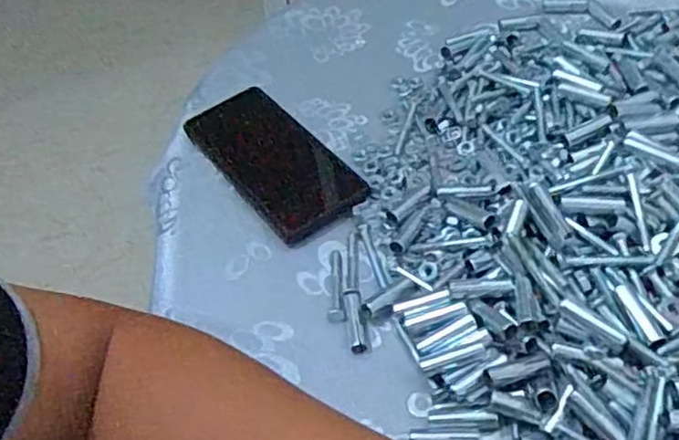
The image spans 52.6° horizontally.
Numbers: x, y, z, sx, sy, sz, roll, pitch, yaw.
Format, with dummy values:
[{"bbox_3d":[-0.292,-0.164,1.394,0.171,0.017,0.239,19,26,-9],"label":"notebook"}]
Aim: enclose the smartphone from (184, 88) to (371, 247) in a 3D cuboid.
[{"bbox_3d":[-0.051,-0.047,0.540,0.073,0.014,0.161,-32,55,-20],"label":"smartphone"}]

